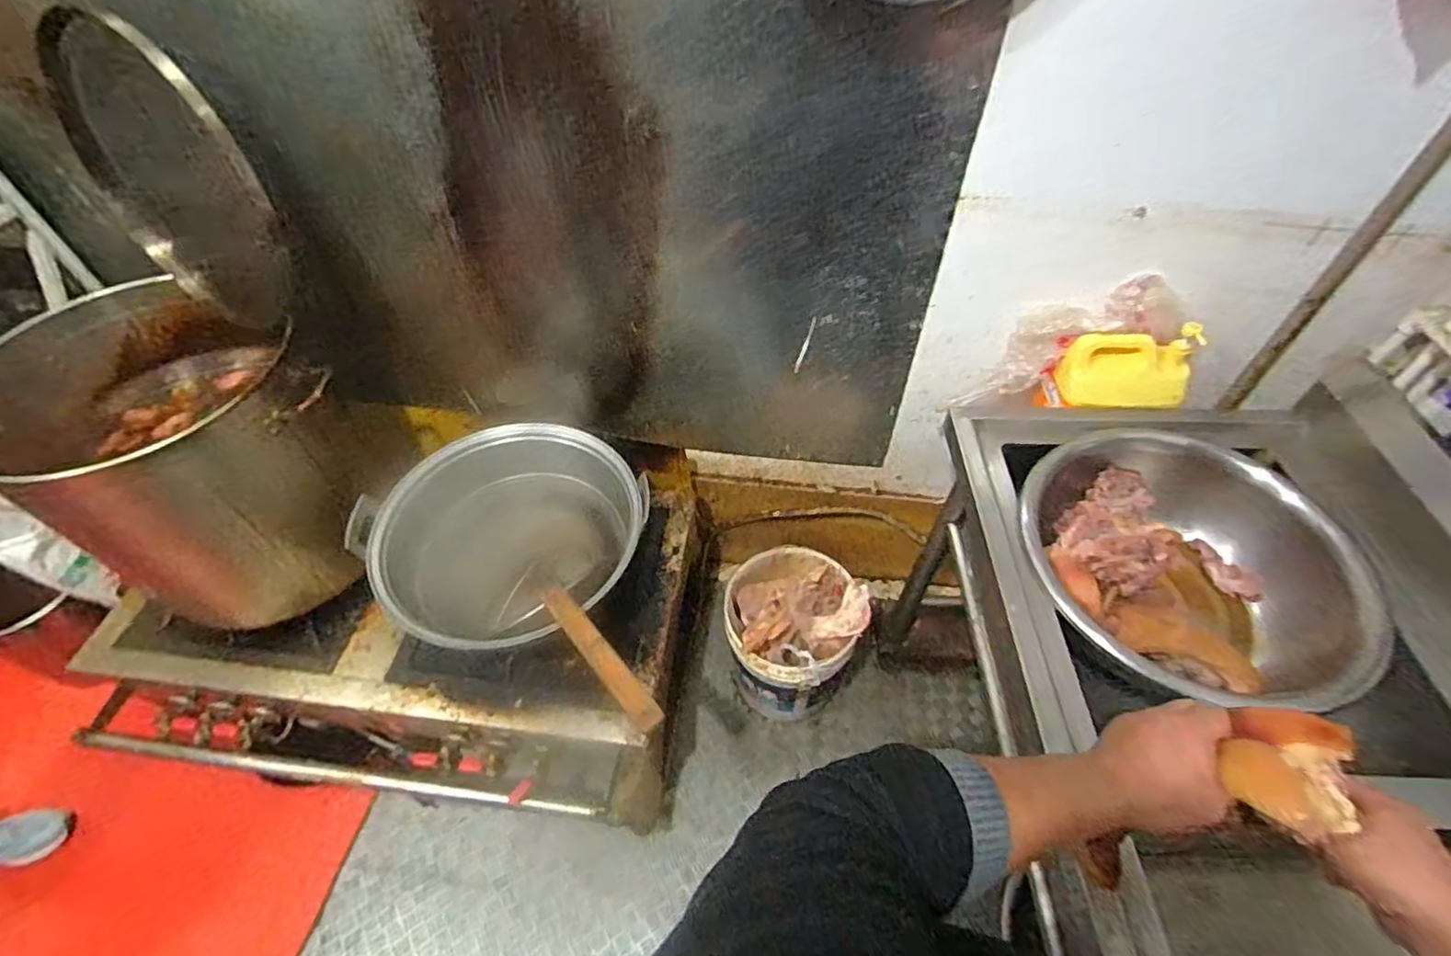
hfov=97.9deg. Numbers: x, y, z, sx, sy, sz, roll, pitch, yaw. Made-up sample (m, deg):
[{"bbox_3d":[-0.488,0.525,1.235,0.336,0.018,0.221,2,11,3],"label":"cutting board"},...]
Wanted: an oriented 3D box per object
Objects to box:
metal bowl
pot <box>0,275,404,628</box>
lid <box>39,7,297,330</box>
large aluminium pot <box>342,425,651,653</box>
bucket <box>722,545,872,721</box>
[{"bbox_3d":[0.642,0.114,0.932,0.431,0.145,0.423,0,51,1],"label":"metal bowl"},{"bbox_3d":[-0.969,-0.031,1.199,0.524,0.444,0.447,25,56,20],"label":"pot"},{"bbox_3d":[-0.891,-0.468,1.030,0.479,0.518,0.061,47,52,-8],"label":"lid"},{"bbox_3d":[-0.426,0.127,1.264,0.434,0.228,0.461,0,51,1],"label":"large aluminium pot"},{"bbox_3d":[0.153,0.367,1.470,0.295,0.377,0.298,0,51,1],"label":"bucket"}]

